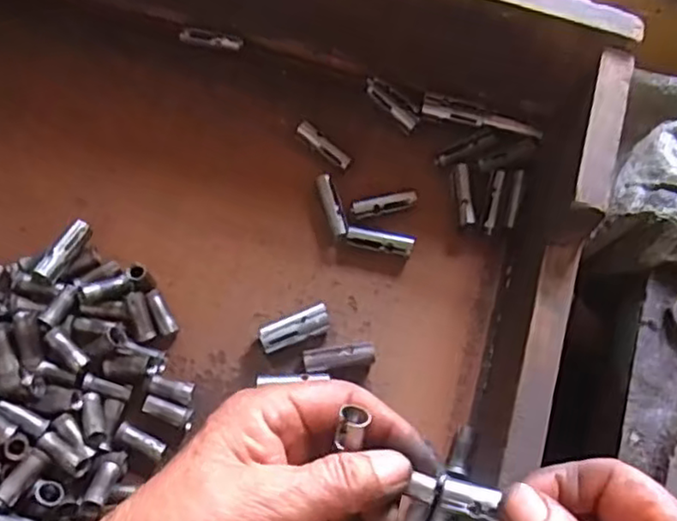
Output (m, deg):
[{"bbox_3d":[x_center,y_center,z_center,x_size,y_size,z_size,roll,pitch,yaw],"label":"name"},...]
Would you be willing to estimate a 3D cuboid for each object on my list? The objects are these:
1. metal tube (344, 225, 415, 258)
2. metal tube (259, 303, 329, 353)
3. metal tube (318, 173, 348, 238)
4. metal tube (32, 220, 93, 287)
[{"bbox_3d":[0.023,-0.011,0.366,0.036,0.011,0.011,11,71,3],"label":"metal tube"},{"bbox_3d":[-0.022,0.037,0.347,0.037,0.011,0.013,-23,73,-8],"label":"metal tube"},{"bbox_3d":[-0.003,-0.030,0.369,0.009,0.009,0.037,-14,72,-6],"label":"metal tube"},{"bbox_3d":[-0.141,-0.006,0.339,0.011,0.008,0.037,28,73,8],"label":"metal tube"}]

